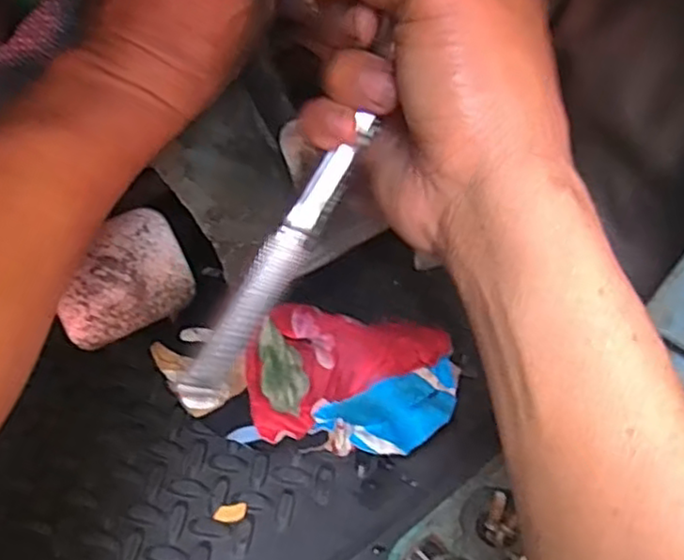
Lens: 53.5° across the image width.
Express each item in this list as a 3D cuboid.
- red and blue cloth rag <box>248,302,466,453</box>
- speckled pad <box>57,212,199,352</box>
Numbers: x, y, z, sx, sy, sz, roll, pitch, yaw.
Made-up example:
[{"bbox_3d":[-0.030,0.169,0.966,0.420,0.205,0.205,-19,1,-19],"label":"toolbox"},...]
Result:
[{"bbox_3d":[0.006,0.057,0.390,0.113,0.046,0.068,4,46,6],"label":"red and blue cloth rag"},{"bbox_3d":[-0.096,-0.001,0.295,0.057,0.048,0.004,-26,9,-28],"label":"speckled pad"}]

